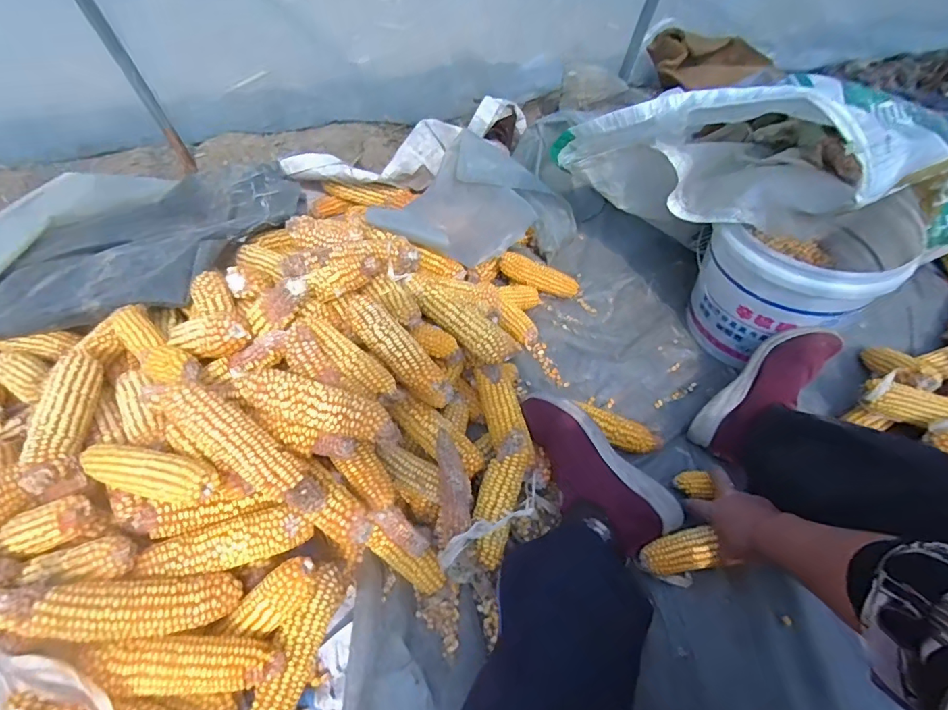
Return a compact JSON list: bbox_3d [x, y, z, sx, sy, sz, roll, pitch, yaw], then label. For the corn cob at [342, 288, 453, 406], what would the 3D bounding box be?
[{"bbox_3d":[-0.097,-0.006,0.636,0.186,0.064,0.057,47,63,2],"label":"corn cob"}]

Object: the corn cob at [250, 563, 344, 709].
[{"bbox_3d":[-0.182,0.300,0.511,0.040,0.043,0.155,10,54,7],"label":"corn cob"}]

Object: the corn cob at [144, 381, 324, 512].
[{"bbox_3d":[-0.236,0.091,0.500,0.199,0.044,0.054,36,59,5],"label":"corn cob"}]

